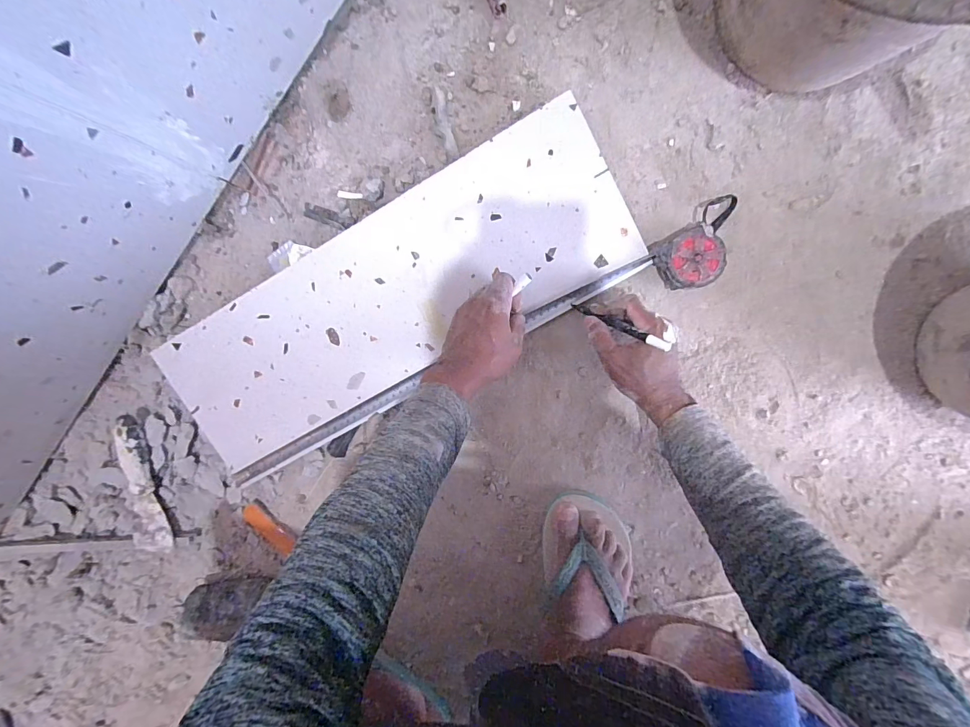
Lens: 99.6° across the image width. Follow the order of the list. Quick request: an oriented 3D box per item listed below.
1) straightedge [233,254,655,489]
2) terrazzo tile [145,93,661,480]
[{"bbox_3d":[-0.071,0.018,0.517,0.600,0.011,0.022,-28,94,7],"label":"straightedge"},{"bbox_3d":[-0.119,-0.076,0.500,0.588,0.018,0.192,-29,94,7],"label":"terrazzo tile"}]

